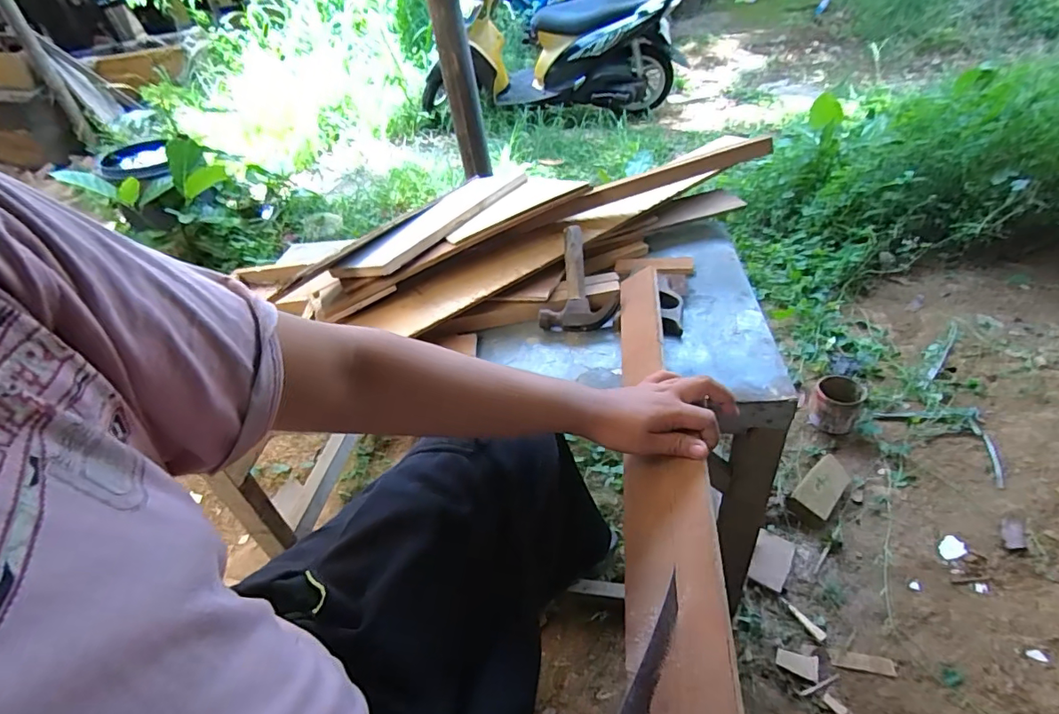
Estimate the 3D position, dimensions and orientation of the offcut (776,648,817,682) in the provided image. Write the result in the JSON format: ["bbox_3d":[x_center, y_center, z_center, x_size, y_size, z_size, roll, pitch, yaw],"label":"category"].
[{"bbox_3d":[0.481,0.553,0.923,0.068,0.006,0.040,9,46,16],"label":"offcut"}]

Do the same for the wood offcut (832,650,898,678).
[{"bbox_3d":[0.591,0.543,0.913,0.101,0.006,0.030,5,45,12],"label":"wood offcut"}]

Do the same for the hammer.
[{"bbox_3d":[0.083,-0.130,0.839,0.125,0.033,0.185,1,70,7],"label":"hammer"}]

